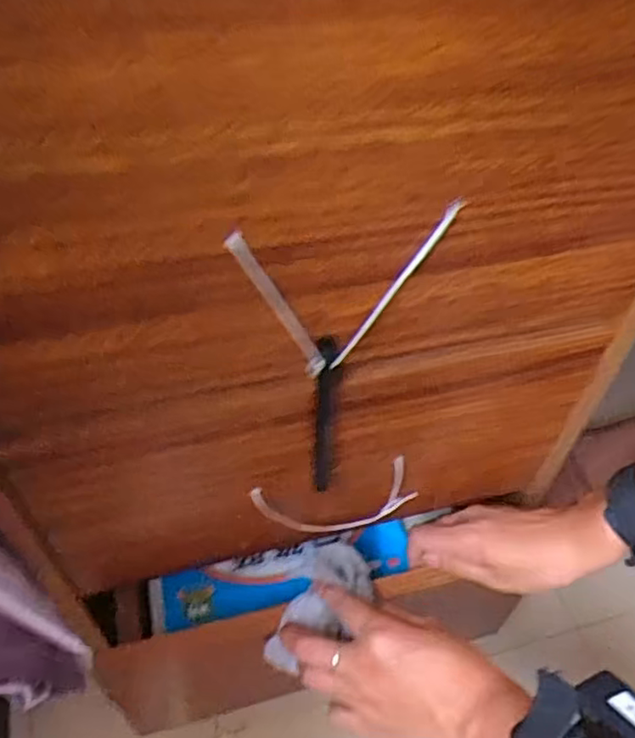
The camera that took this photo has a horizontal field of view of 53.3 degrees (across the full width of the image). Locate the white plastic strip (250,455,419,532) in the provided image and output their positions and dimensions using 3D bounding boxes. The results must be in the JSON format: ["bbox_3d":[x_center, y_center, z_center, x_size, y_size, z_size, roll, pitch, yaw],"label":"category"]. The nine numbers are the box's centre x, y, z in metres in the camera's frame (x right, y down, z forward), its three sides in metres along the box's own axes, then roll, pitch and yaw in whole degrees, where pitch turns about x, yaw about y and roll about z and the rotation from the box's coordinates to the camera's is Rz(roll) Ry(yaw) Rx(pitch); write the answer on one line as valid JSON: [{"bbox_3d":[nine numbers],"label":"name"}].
[{"bbox_3d":[0.014,0.089,0.423,0.112,0.059,0.016,-11,52,-12],"label":"white plastic strip"}]

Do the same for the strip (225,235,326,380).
[{"bbox_3d":[-0.016,-0.026,0.278,0.011,0.090,0.004,-23,47,8],"label":"strip"}]

